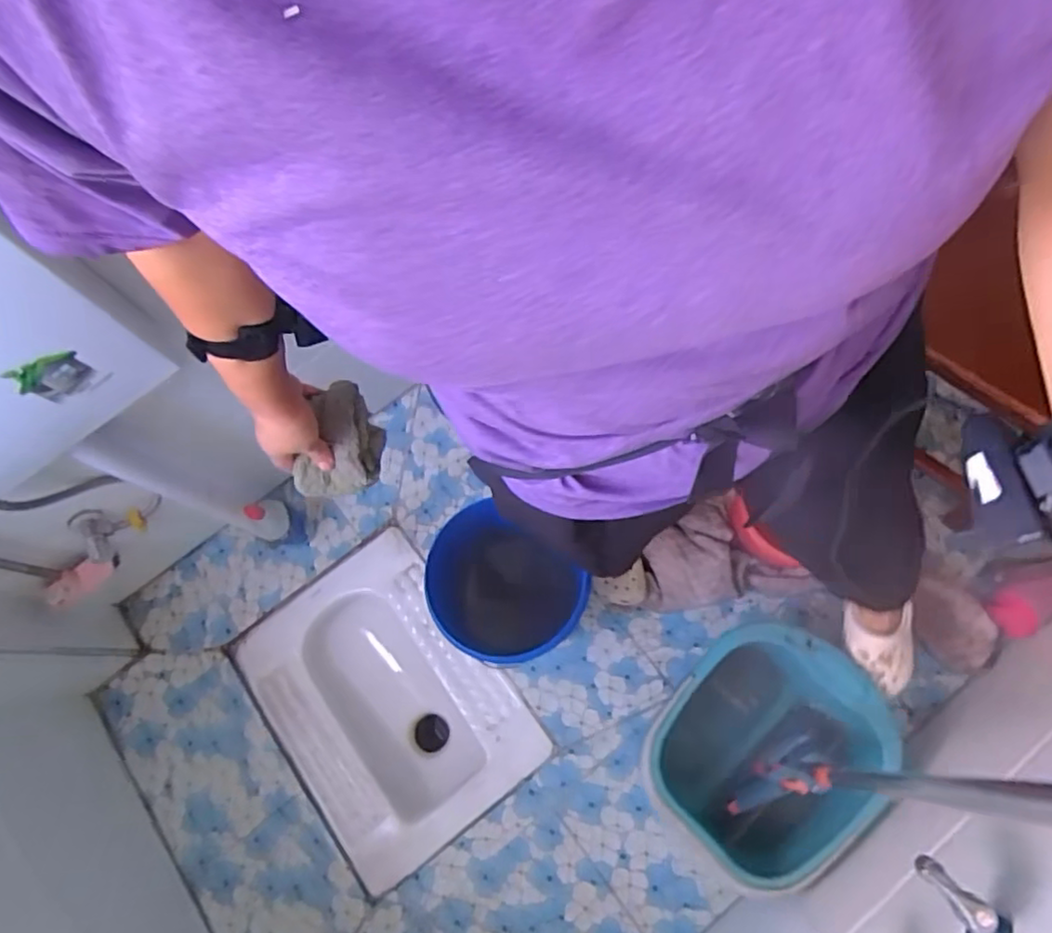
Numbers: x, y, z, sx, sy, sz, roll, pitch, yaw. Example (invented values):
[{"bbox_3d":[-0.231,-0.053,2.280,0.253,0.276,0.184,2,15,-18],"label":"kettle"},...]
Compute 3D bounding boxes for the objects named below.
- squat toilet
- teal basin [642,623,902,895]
[{"bbox_3d":[-0.266,0.460,1.283,0.405,0.184,0.531,-37,73,-7],"label":"squat toilet"},{"bbox_3d":[0.384,0.452,1.044,0.306,0.175,0.342,37,79,15],"label":"teal basin"}]

